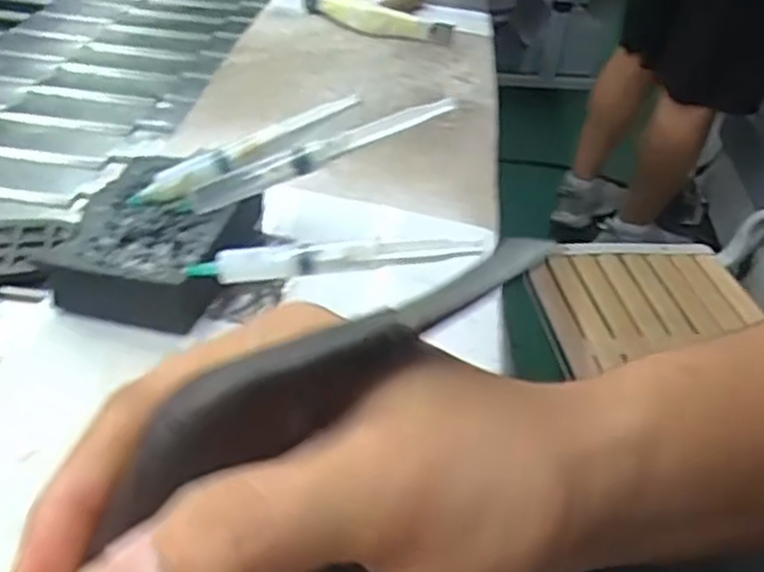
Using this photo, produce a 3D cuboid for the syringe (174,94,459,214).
[{"bbox_3d":[-0.036,-0.073,0.427,0.162,0.016,0.012,-21,38,4],"label":"syringe"}]

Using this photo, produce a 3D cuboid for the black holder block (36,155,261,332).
[{"bbox_3d":[-0.122,-0.028,0.433,0.094,0.037,0.124,7,37,1],"label":"black holder block"}]

